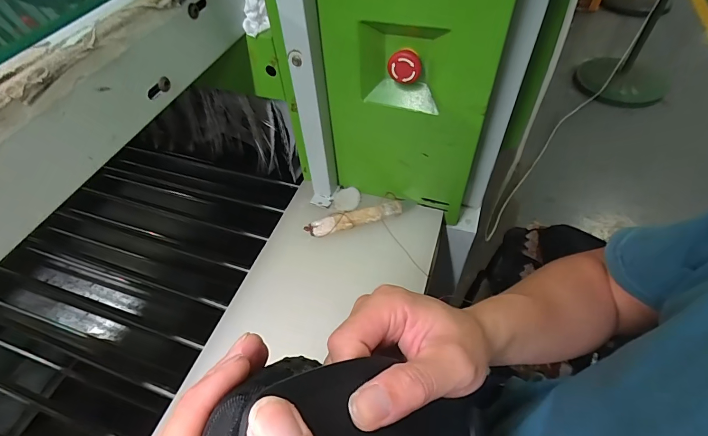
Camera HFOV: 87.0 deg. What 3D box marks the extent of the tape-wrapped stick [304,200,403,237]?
[{"bbox_3d":[0.002,0.000,0.557,0.145,0.014,0.027,-16,52,-10],"label":"tape-wrapped stick"}]

